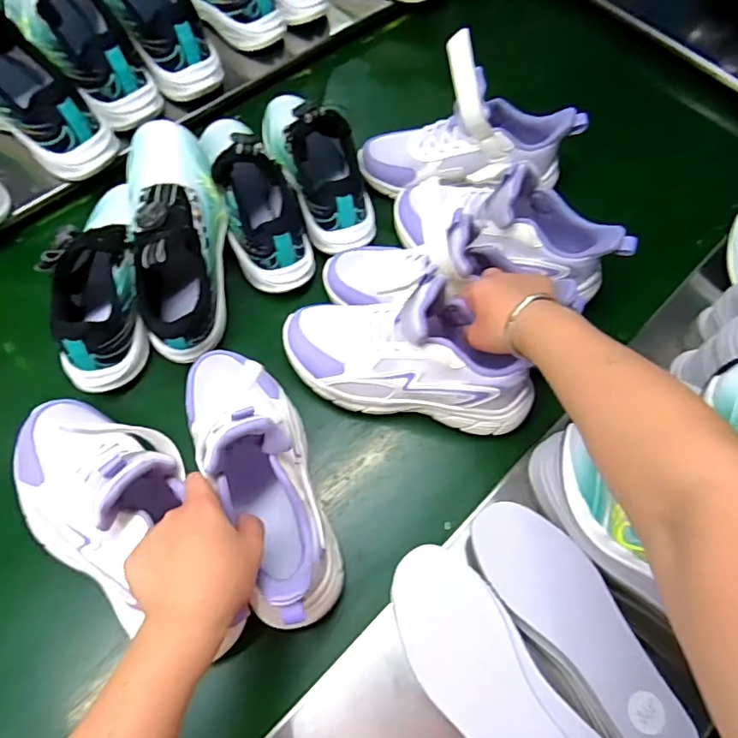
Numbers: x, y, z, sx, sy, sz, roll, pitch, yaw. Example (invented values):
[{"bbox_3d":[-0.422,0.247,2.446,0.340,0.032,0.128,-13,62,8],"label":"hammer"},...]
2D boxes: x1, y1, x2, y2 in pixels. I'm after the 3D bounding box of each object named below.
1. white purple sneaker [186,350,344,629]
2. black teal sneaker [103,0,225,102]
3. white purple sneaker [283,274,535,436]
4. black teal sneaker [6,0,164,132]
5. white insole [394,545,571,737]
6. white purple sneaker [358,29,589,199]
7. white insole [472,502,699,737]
[{"bbox_3d":[-0.089,0.076,0.433,0.088,0.143,0.245,-23,57,-13],"label":"white purple sneaker"},{"bbox_3d":[-0.240,-0.403,0.602,0.087,0.077,0.167,-40,113,-18],"label":"black teal sneaker"},{"bbox_3d":[0.038,-0.019,0.470,0.233,0.121,0.086,11,66,2],"label":"white purple sneaker"},{"bbox_3d":[-0.339,-0.377,0.582,0.111,0.112,0.234,-36,73,-17],"label":"black teal sneaker"},{"bbox_3d":[0.086,0.232,0.375,0.072,0.019,0.210,-27,70,-14],"label":"white insole"},{"bbox_3d":[0.112,-0.265,0.570,0.237,0.137,0.081,-10,67,-8],"label":"white purple sneaker"},{"bbox_3d":[0.163,0.196,0.400,0.070,0.019,0.211,-33,72,-16],"label":"white insole"}]

